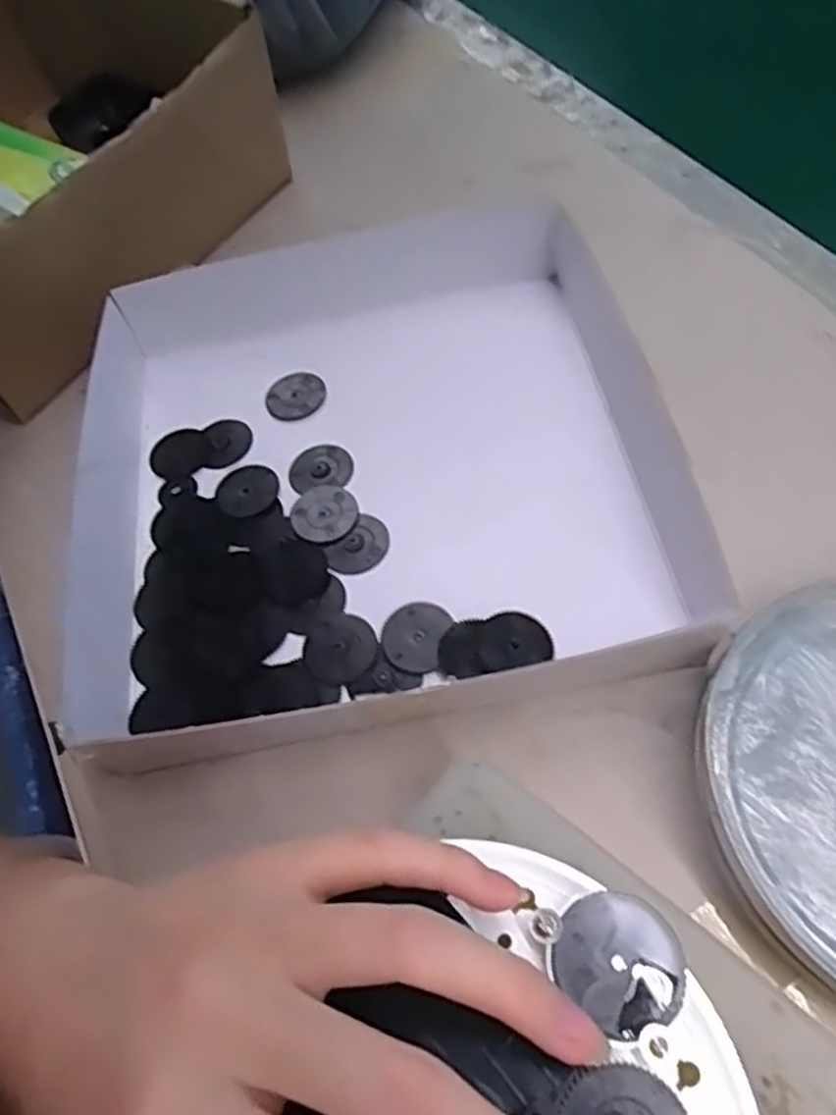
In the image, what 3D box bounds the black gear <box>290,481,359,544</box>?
[{"bbox_3d":[-0.037,-0.018,0.293,0.026,0.004,0.026,-32,61,-11],"label":"black gear"}]

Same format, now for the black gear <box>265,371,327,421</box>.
[{"bbox_3d":[-0.056,-0.073,0.331,0.027,0.006,0.023,-39,74,-18],"label":"black gear"}]

